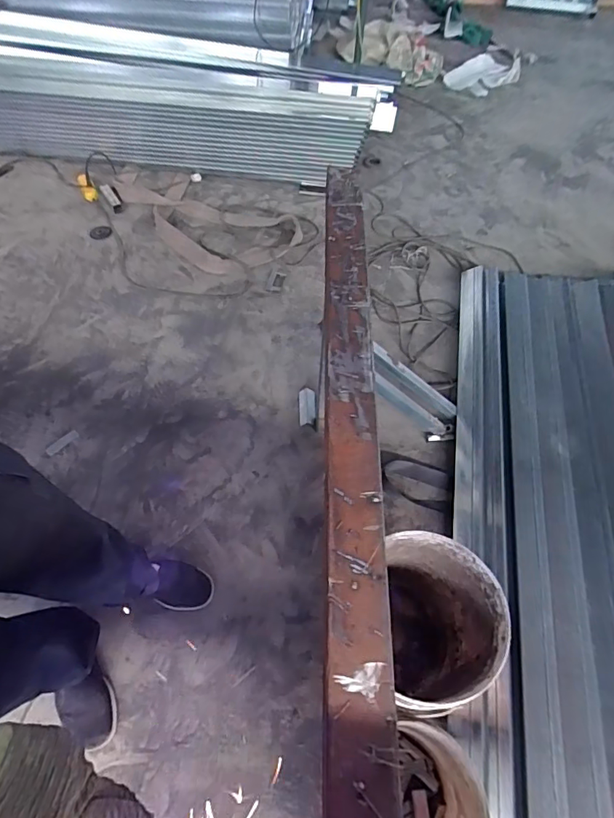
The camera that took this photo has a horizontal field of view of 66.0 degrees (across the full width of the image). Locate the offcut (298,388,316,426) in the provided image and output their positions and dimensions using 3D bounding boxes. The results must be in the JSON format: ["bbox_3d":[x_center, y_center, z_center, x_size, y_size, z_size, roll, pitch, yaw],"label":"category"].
[{"bbox_3d":[-0.001,-0.006,1.511,0.052,0.025,0.123,0,73,-1],"label":"offcut"}]

